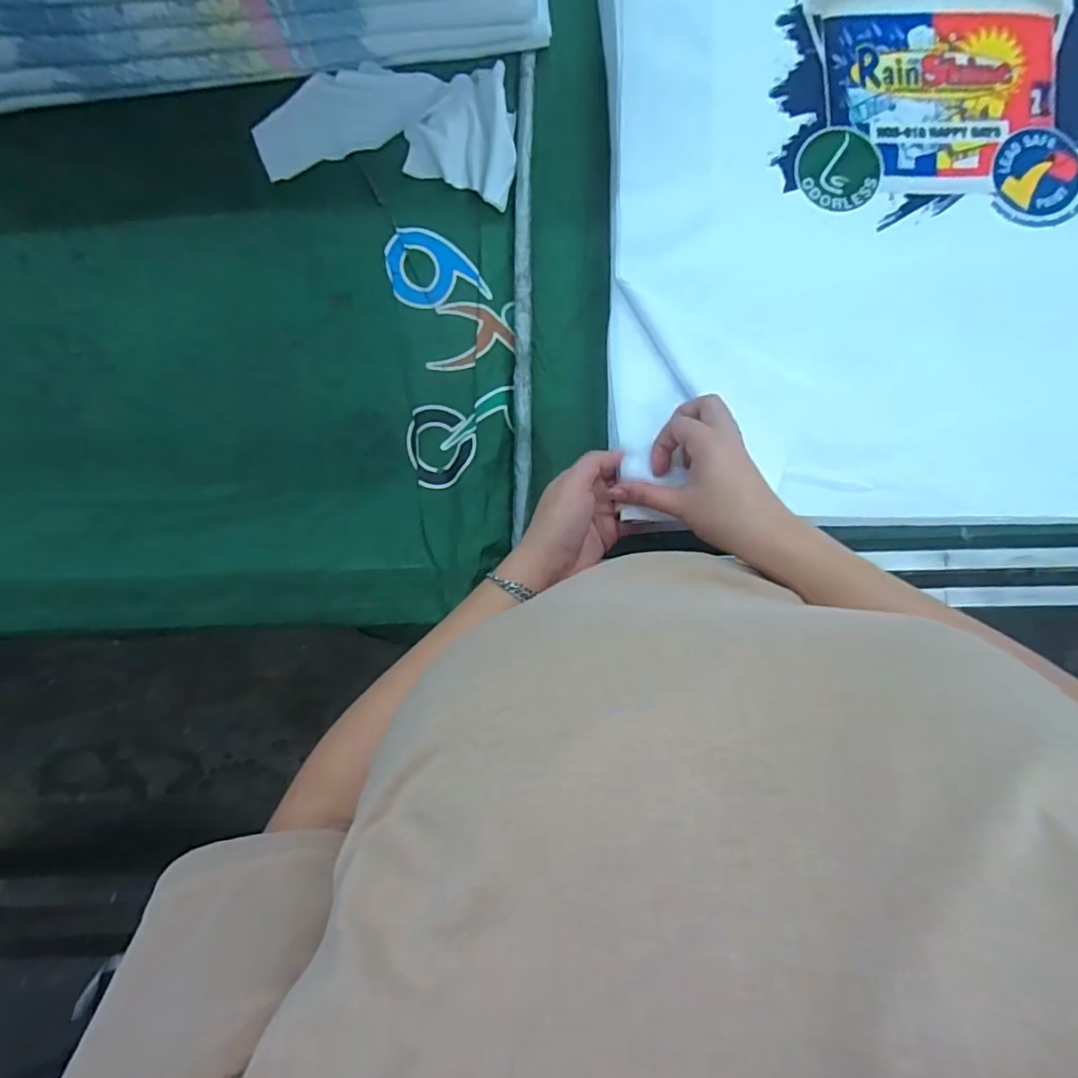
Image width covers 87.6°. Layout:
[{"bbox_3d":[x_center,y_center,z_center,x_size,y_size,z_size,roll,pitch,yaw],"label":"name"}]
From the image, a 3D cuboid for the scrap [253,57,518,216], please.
[{"bbox_3d":[-0.131,-0.364,0.493,0.224,0.033,0.103,10,89,1],"label":"scrap"}]

